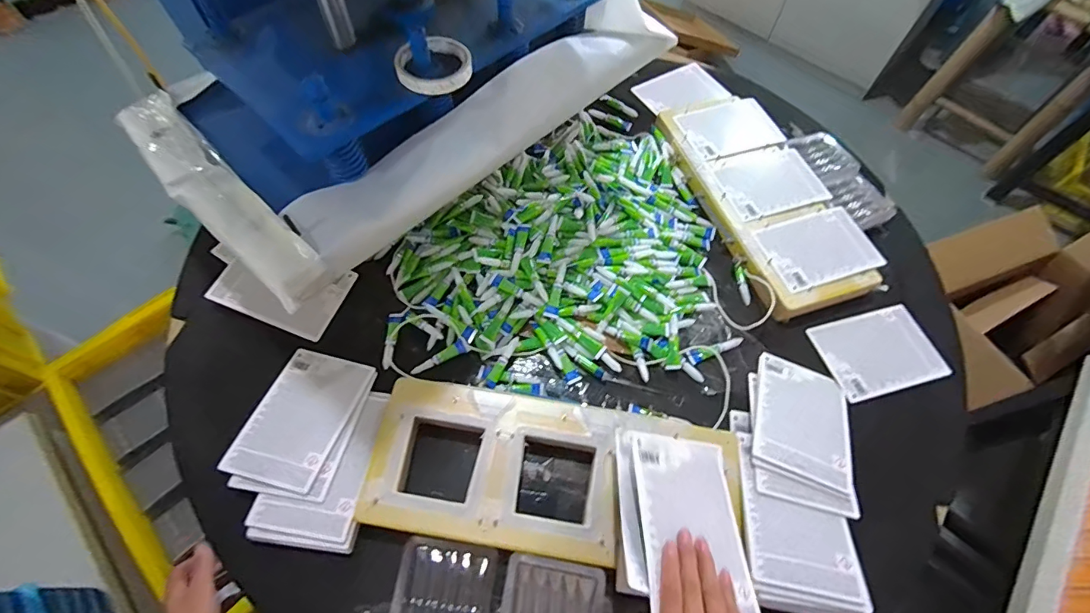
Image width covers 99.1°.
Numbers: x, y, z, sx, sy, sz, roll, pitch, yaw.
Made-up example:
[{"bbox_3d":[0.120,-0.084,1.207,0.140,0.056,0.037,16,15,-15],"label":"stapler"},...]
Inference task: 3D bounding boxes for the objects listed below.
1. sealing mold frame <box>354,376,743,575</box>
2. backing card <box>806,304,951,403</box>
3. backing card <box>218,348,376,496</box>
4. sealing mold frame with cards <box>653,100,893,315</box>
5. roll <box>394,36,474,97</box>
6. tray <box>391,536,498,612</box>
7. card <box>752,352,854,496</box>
[{"bbox_3d":[0.010,0.200,0.549,0.419,0.037,0.173,10,61,2],"label":"sealing mold frame"},{"bbox_3d":[0.480,0.065,0.669,0.165,0.009,0.115,-13,63,-10],"label":"backing card"},{"bbox_3d":[-0.303,0.136,0.583,0.114,0.008,0.169,13,53,7],"label":"backing card"},{"bbox_3d":[0.361,-0.189,0.773,0.207,0.041,0.429,-16,63,-11],"label":"sealing mold frame with cards"},{"bbox_3d":[-0.134,-0.291,0.563,0.090,0.020,0.090,1,61,-2],"label":"roll"},{"bbox_3d":[-0.108,0.311,0.498,0.101,0.021,0.104,8,61,1],"label":"tray"},{"bbox_3d":[0.332,0.141,0.600,0.113,0.006,0.168,21,49,9],"label":"card"}]

